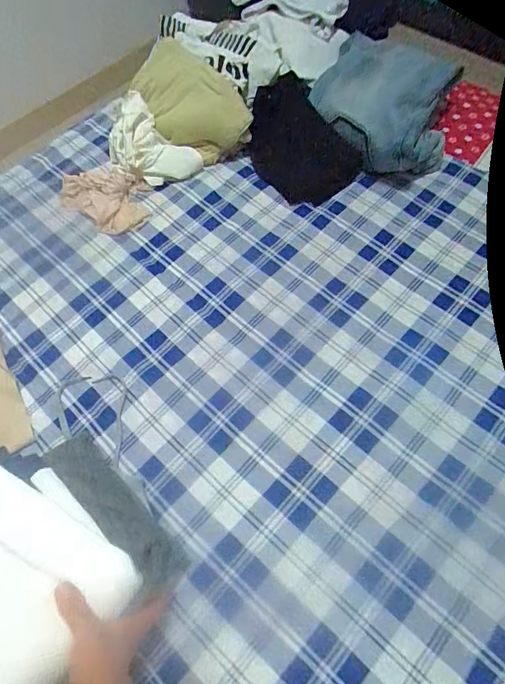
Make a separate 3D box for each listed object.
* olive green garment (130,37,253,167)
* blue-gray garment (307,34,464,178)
[{"bbox_3d":[-0.143,-0.491,0.859,0.291,0.150,0.164,31,69,16],"label":"olive green garment"},{"bbox_3d":[0.262,-0.480,0.840,0.294,0.134,0.259,25,67,14],"label":"blue-gray garment"}]

